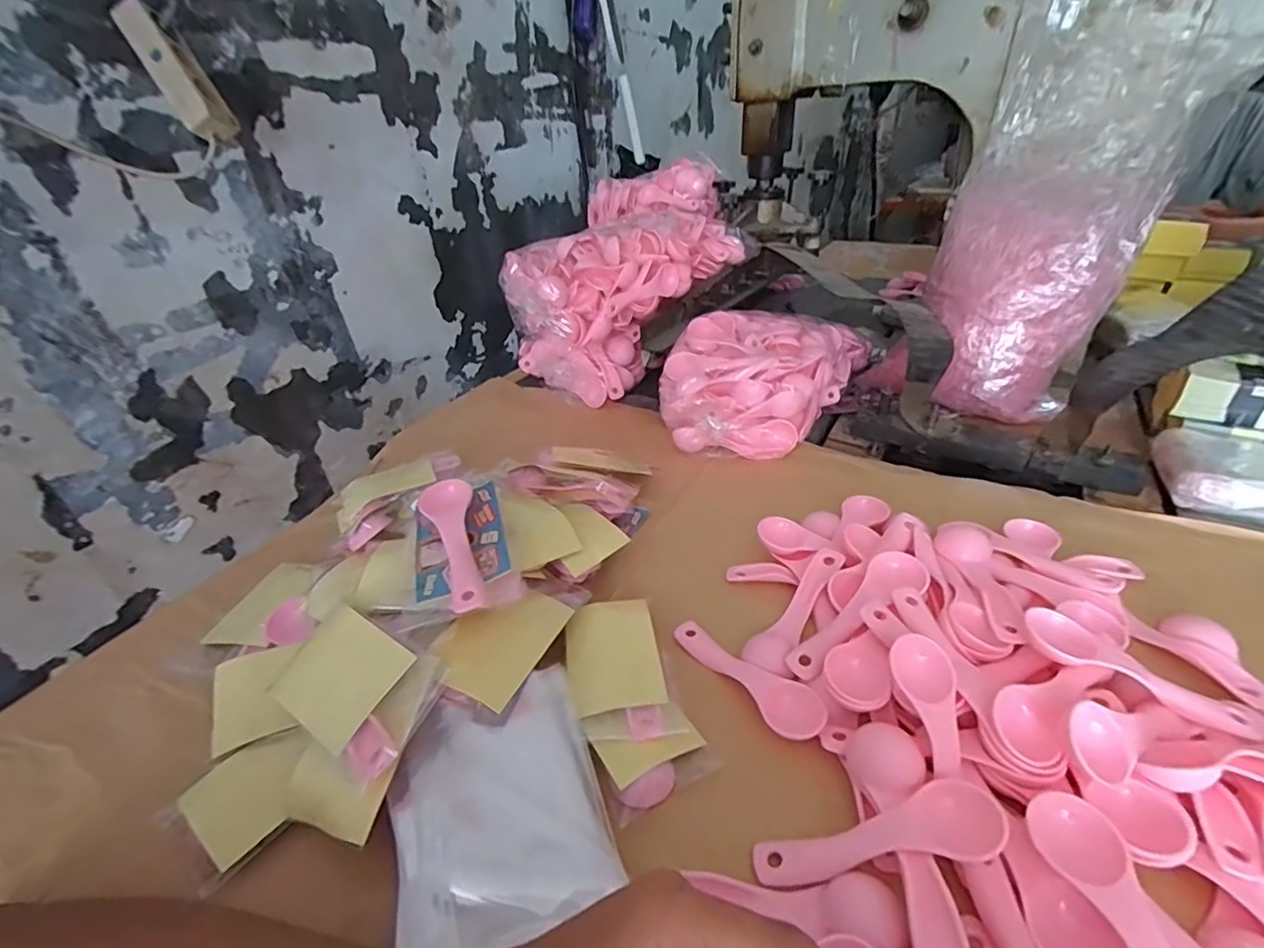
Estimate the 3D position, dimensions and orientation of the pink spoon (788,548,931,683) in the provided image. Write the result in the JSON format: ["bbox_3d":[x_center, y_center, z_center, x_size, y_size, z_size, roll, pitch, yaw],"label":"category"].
[{"bbox_3d":[0.144,0.087,0.352,0.111,0.020,0.034,-40,43,-12],"label":"pink spoon"}]

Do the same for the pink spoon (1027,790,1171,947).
[{"bbox_3d":[0.204,0.186,0.214,0.030,0.023,0.111,-12,35,-10],"label":"pink spoon"}]

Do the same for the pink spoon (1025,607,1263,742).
[{"bbox_3d":[0.273,0.109,0.297,0.116,0.016,0.026,27,43,12],"label":"pink spoon"}]

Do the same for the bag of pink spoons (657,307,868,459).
[{"bbox_3d":[0.145,-0.116,0.624,0.160,0.093,0.282,20,42,33],"label":"bag of pink spoons"}]

